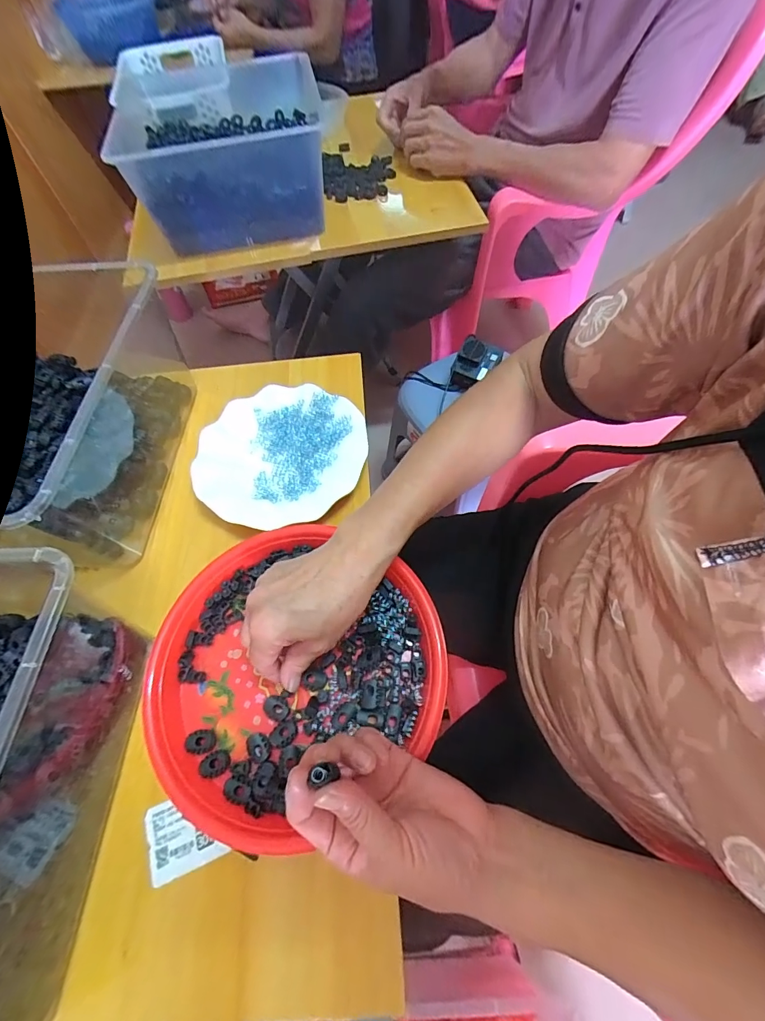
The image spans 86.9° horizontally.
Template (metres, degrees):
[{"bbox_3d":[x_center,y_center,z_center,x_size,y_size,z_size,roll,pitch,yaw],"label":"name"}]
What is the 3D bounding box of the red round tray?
[{"bbox_3d":[-0.075,0.123,0.344,0.239,0.027,0.221,-1,62,2],"label":"red round tray"}]

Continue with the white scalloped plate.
[{"bbox_3d":[-0.112,-0.063,0.443,0.171,0.024,0.177,-1,62,2],"label":"white scalloped plate"}]

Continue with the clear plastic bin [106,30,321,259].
[{"bbox_3d":[-0.255,-0.580,0.659,0.315,0.138,0.333,-7,62,-1],"label":"clear plastic bin"}]

